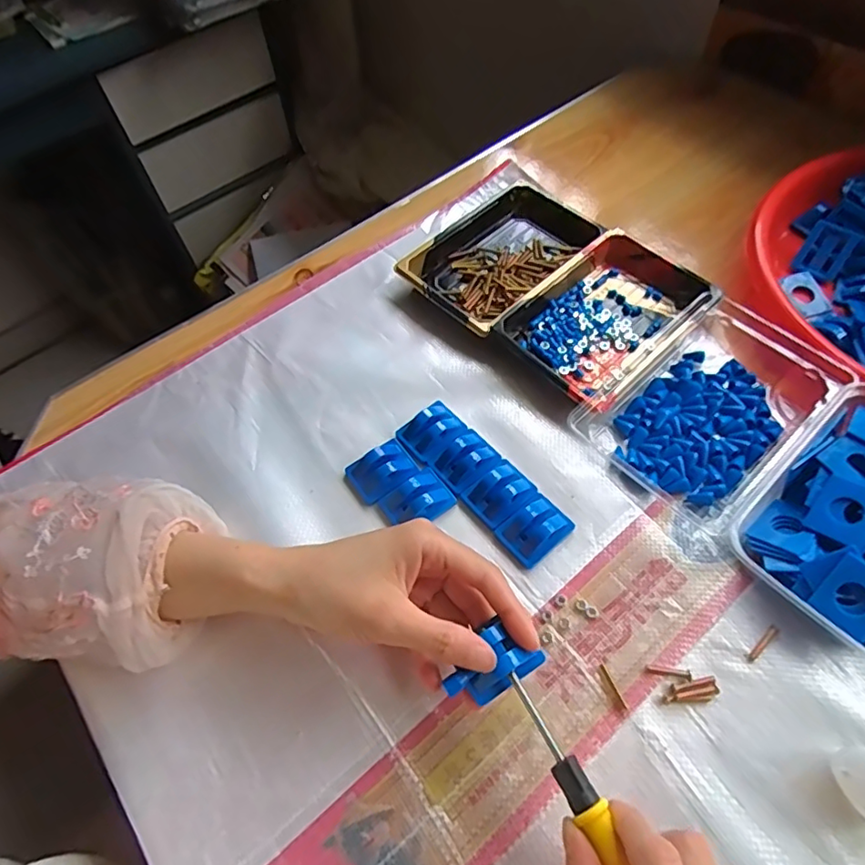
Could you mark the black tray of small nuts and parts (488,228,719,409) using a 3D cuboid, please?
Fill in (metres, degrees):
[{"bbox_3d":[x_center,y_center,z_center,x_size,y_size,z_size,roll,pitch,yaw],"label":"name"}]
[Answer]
[{"bbox_3d":[0.140,-0.095,0.449,0.152,0.031,0.110,-39,64,-19],"label":"black tray of small nuts and parts"}]

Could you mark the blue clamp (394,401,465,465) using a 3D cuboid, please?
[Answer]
[{"bbox_3d":[0.001,-0.001,0.410,0.042,0.015,0.037,-36,63,-18],"label":"blue clamp"}]

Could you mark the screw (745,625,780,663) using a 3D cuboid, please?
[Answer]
[{"bbox_3d":[0.193,0.123,0.330,0.028,0.004,0.006,-37,64,-18],"label":"screw"}]

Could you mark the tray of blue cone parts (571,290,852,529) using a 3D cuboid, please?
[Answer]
[{"bbox_3d":[0.203,-0.025,0.404,0.184,0.030,0.116,-39,64,-19],"label":"tray of blue cone parts"}]

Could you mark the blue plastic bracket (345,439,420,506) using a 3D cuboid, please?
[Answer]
[{"bbox_3d":[-0.035,0.026,0.395,0.044,0.015,0.036,-31,62,-15],"label":"blue plastic bracket"}]

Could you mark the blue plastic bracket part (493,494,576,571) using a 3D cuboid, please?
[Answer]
[{"bbox_3d":[0.069,0.062,0.372,0.045,0.016,0.033,-35,63,-17],"label":"blue plastic bracket part"}]

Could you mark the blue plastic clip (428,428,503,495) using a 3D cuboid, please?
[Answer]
[{"bbox_3d":[0.024,0.020,0.397,0.042,0.013,0.035,-36,63,-18],"label":"blue plastic clip"}]

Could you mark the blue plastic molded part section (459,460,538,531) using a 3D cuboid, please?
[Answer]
[{"bbox_3d":[0.046,0.041,0.386,0.043,0.015,0.034,-35,63,-17],"label":"blue plastic molded part section"}]

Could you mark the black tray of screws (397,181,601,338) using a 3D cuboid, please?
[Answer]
[{"bbox_3d":[0.063,-0.156,0.495,0.164,0.023,0.106,-40,64,-19],"label":"black tray of screws"}]

